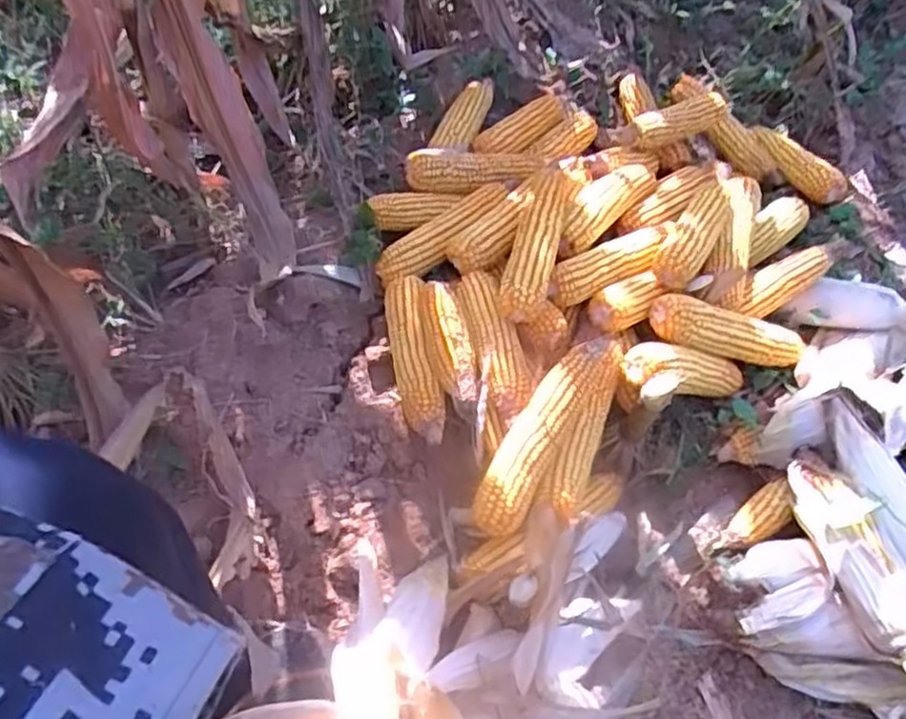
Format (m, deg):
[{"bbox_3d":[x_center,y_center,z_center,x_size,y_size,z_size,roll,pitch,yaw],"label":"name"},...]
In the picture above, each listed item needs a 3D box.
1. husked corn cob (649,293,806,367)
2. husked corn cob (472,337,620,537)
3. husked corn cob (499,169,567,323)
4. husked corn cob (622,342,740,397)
[{"bbox_3d":[0.340,-0.033,0.897,0.220,0.043,0.050,12,53,-21],"label":"husked corn cob"},{"bbox_3d":[0.101,0.075,0.789,0.056,0.051,0.246,32,76,16],"label":"husked corn cob"},{"bbox_3d":[0.097,-0.139,0.865,0.053,0.064,0.202,14,56,5],"label":"husked corn cob"},{"bbox_3d":[0.284,0.019,0.875,0.195,0.046,0.058,9,49,-36],"label":"husked corn cob"}]

